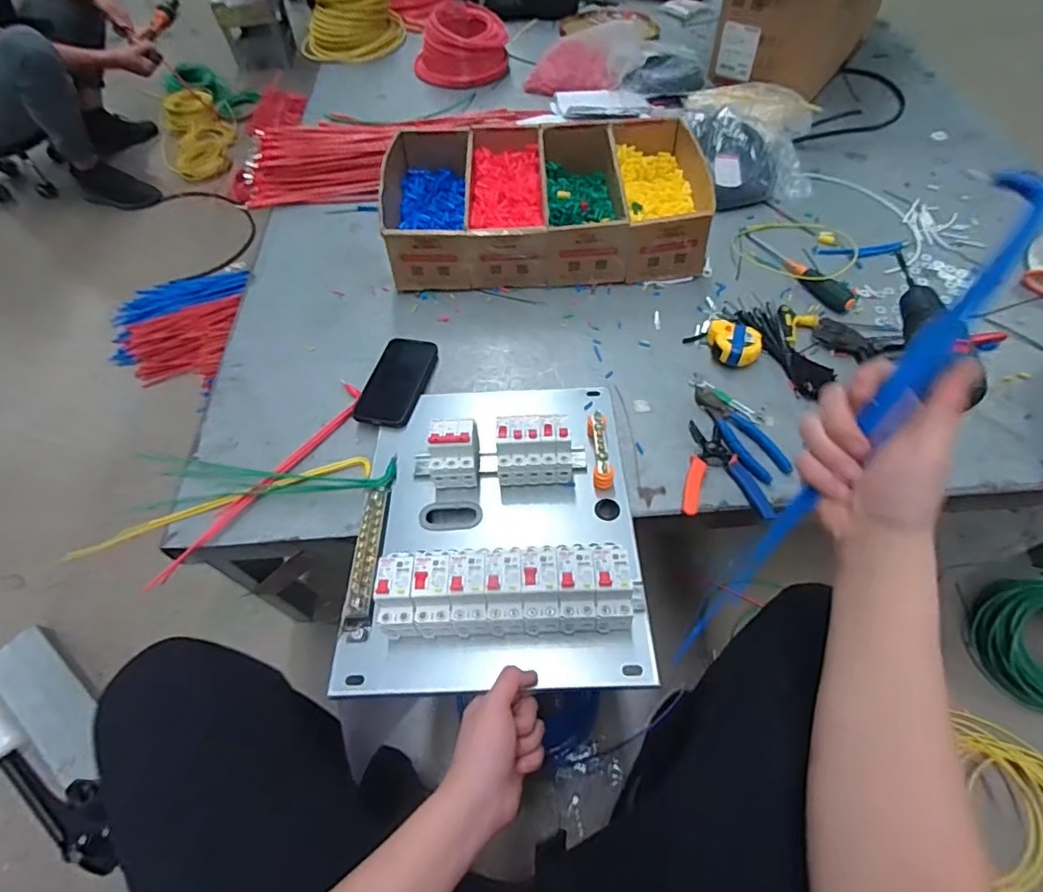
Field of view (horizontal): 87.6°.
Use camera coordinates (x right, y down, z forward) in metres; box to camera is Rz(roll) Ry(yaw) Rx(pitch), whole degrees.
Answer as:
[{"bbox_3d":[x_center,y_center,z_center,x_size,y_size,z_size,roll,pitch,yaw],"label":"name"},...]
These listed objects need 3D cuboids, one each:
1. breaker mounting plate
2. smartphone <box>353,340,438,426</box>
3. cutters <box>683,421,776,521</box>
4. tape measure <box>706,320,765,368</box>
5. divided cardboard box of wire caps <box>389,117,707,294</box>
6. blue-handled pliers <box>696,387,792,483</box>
[{"bbox_3d":[-0.031,0.061,0.639,0.315,0.105,0.401,-2,56,1],"label":"breaker mounting plate"},{"bbox_3d":[-0.182,-0.096,0.801,0.085,0.018,0.167,9,57,9],"label":"smartphone"},{"bbox_3d":[0.268,0.033,0.698,0.108,0.014,0.140,11,57,10],"label":"cutters"},{"bbox_3d":[0.312,-0.154,0.805,0.080,0.032,0.070,25,60,18],"label":"tape measure"},{"bbox_3d":[0.040,-0.426,0.953,0.544,0.111,0.331,-1,56,2],"label":"divided cardboard box of wire caps"},{"bbox_3d":[0.290,-0.022,0.732,0.063,0.012,0.162,-26,58,-14],"label":"blue-handled pliers"}]

